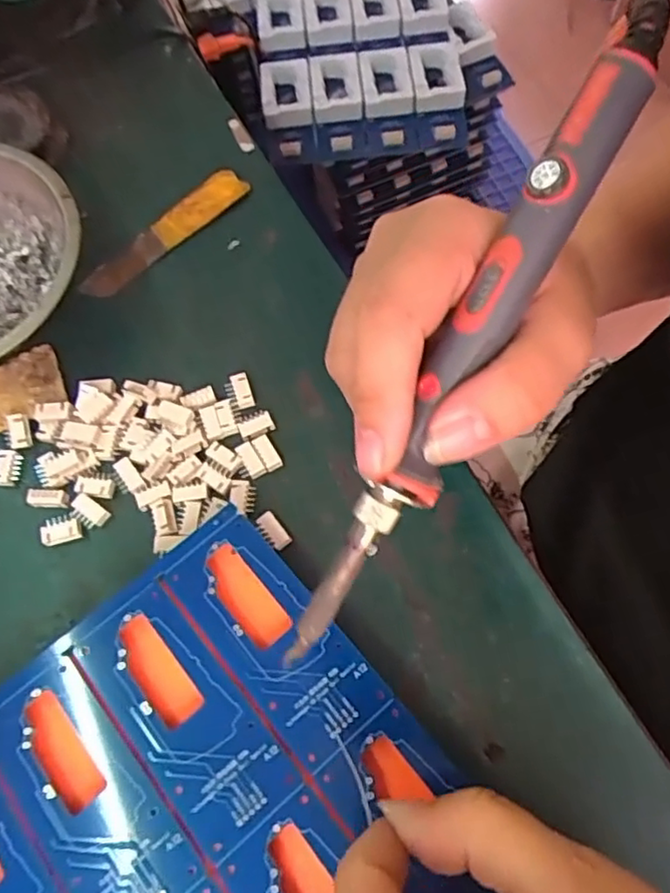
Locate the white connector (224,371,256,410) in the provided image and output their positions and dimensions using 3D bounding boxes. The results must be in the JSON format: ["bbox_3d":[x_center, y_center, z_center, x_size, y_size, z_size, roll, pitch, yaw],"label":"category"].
[{"bbox_3d":[-0.044,-0.025,0.294,0.011,0.004,0.017,-19,68,-6],"label":"white connector"}]

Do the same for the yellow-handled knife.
[{"bbox_3d":[-0.088,-0.111,0.332,0.098,0.005,0.021,-41,72,-14],"label":"yellow-handled knife"}]

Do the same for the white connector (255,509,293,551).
[{"bbox_3d":[-0.026,0.035,0.269,0.009,0.008,0.016,-35,71,-12],"label":"white connector"}]

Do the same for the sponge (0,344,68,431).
[{"bbox_3d":[-0.151,-0.026,0.299,0.048,0.005,0.034,-24,69,-8],"label":"sponge"}]

